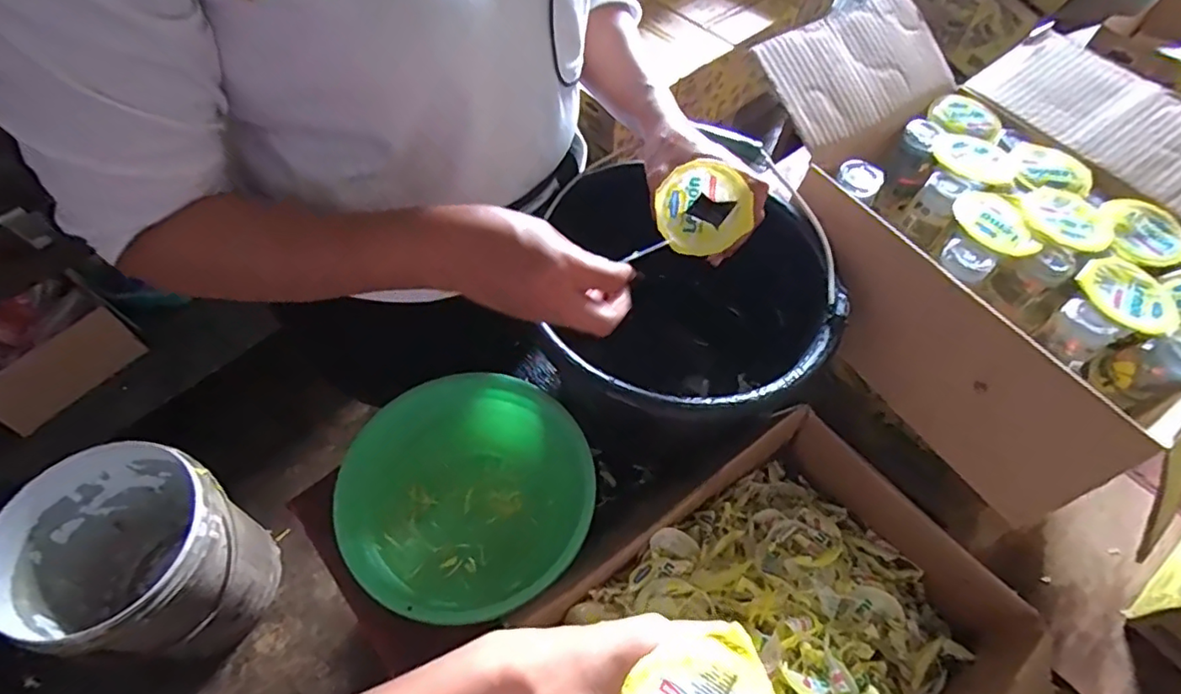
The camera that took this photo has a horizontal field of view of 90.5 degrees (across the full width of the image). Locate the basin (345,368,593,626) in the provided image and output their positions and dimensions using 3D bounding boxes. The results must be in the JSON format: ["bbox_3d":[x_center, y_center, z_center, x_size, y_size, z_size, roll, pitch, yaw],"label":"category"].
[{"bbox_3d":[-0.116,0.143,0.569,0.228,0.058,0.227,1,58,-2],"label":"basin"}]

